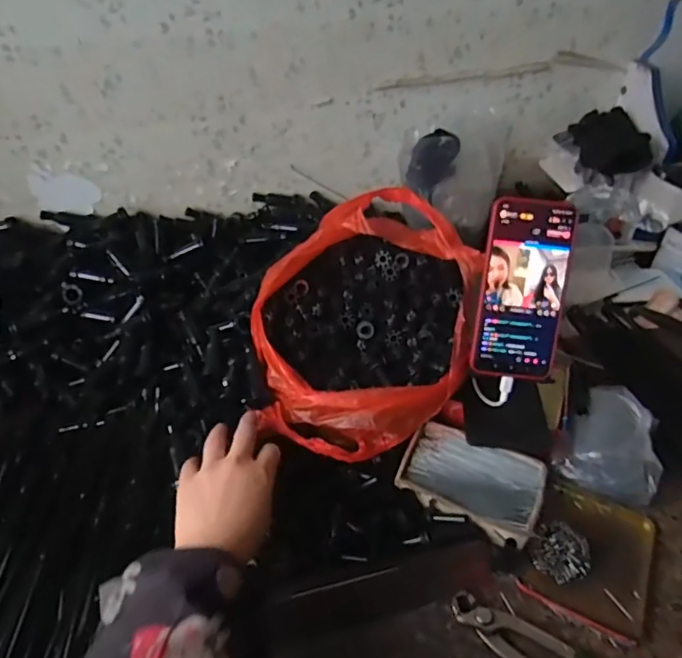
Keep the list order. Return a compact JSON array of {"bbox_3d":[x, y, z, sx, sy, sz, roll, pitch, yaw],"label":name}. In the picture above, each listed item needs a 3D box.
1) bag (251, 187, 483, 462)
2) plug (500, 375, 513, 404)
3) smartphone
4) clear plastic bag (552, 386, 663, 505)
[{"bbox_3d":[0.016,-0.002,0.538,0.240,0.152,0.212,-24,47,-23],"label":"bag"},{"bbox_3d":[0.158,0.058,0.510,0.011,0.028,0.006,5,20,6],"label":"plug"},{"bbox_3d":[0.169,-0.036,0.491,0.078,0.164,0.006,5,10,2],"label":"smartphone"},{"bbox_3d":[0.271,0.111,0.537,0.092,0.039,0.113,18,46,19],"label":"clear plastic bag"}]

